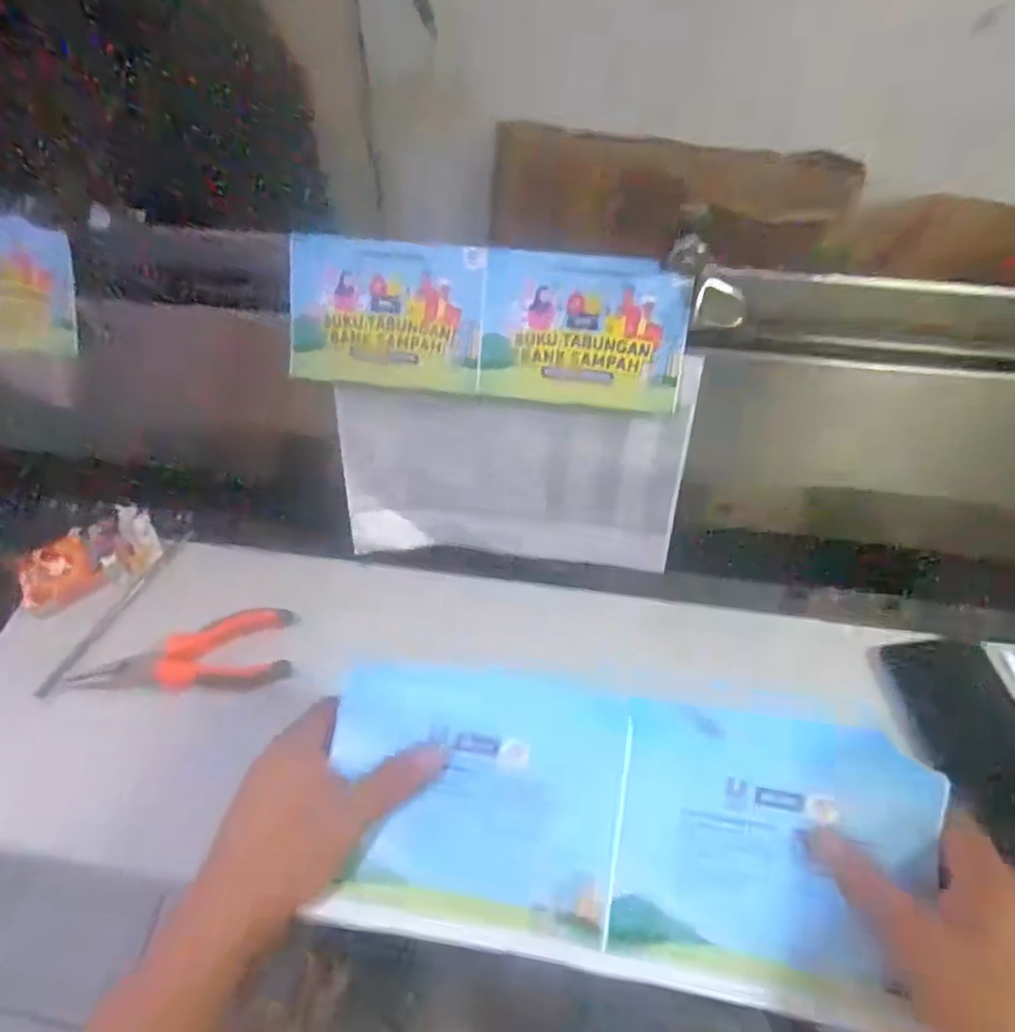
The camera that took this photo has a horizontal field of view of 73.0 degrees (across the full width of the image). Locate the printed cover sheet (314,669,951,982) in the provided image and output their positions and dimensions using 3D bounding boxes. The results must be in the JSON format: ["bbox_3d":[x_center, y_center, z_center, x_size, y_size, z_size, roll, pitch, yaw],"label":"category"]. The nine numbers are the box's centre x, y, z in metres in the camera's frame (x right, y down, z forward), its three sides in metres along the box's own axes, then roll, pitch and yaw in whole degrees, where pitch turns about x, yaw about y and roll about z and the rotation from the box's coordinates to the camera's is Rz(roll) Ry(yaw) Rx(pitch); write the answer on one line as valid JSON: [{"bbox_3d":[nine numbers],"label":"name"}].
[{"bbox_3d":[0.057,0.150,0.354,0.293,0.046,0.120,7,52,5],"label":"printed cover sheet"}]

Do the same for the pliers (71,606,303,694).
[{"bbox_3d":[-0.230,0.096,0.489,0.146,0.015,0.058,-6,52,-2],"label":"pliers"}]

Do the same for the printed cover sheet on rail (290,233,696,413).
[{"bbox_3d":[-0.018,-0.146,0.524,0.299,0.107,0.011,7,18,6],"label":"printed cover sheet on rail"}]

